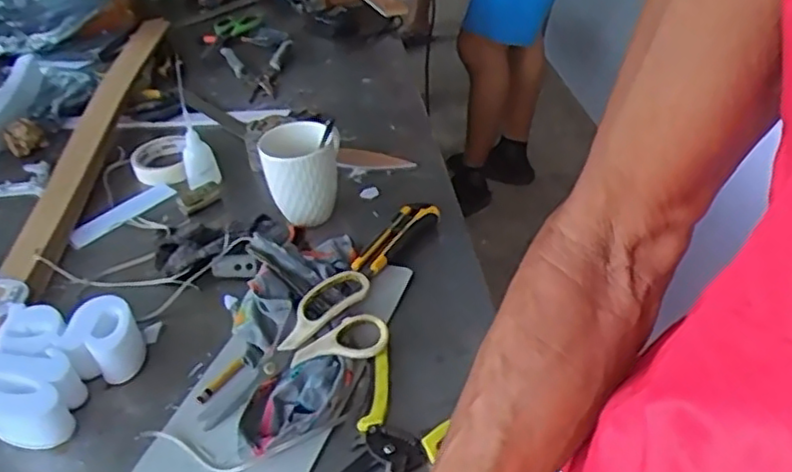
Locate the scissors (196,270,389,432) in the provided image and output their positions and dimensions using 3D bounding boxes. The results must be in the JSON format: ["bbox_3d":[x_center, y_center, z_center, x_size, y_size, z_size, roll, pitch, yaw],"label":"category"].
[{"bbox_3d":[-0.090,0.106,0.610,0.188,0.030,0.082,-35,46,-17],"label":"scissors"}]

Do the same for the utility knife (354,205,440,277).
[{"bbox_3d":[-0.001,0.006,0.750,0.039,0.029,0.138,22,45,29],"label":"utility knife"}]

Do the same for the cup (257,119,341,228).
[{"bbox_3d":[-0.108,-0.073,0.794,0.081,0.108,0.101,-2,38,3],"label":"cup"}]

